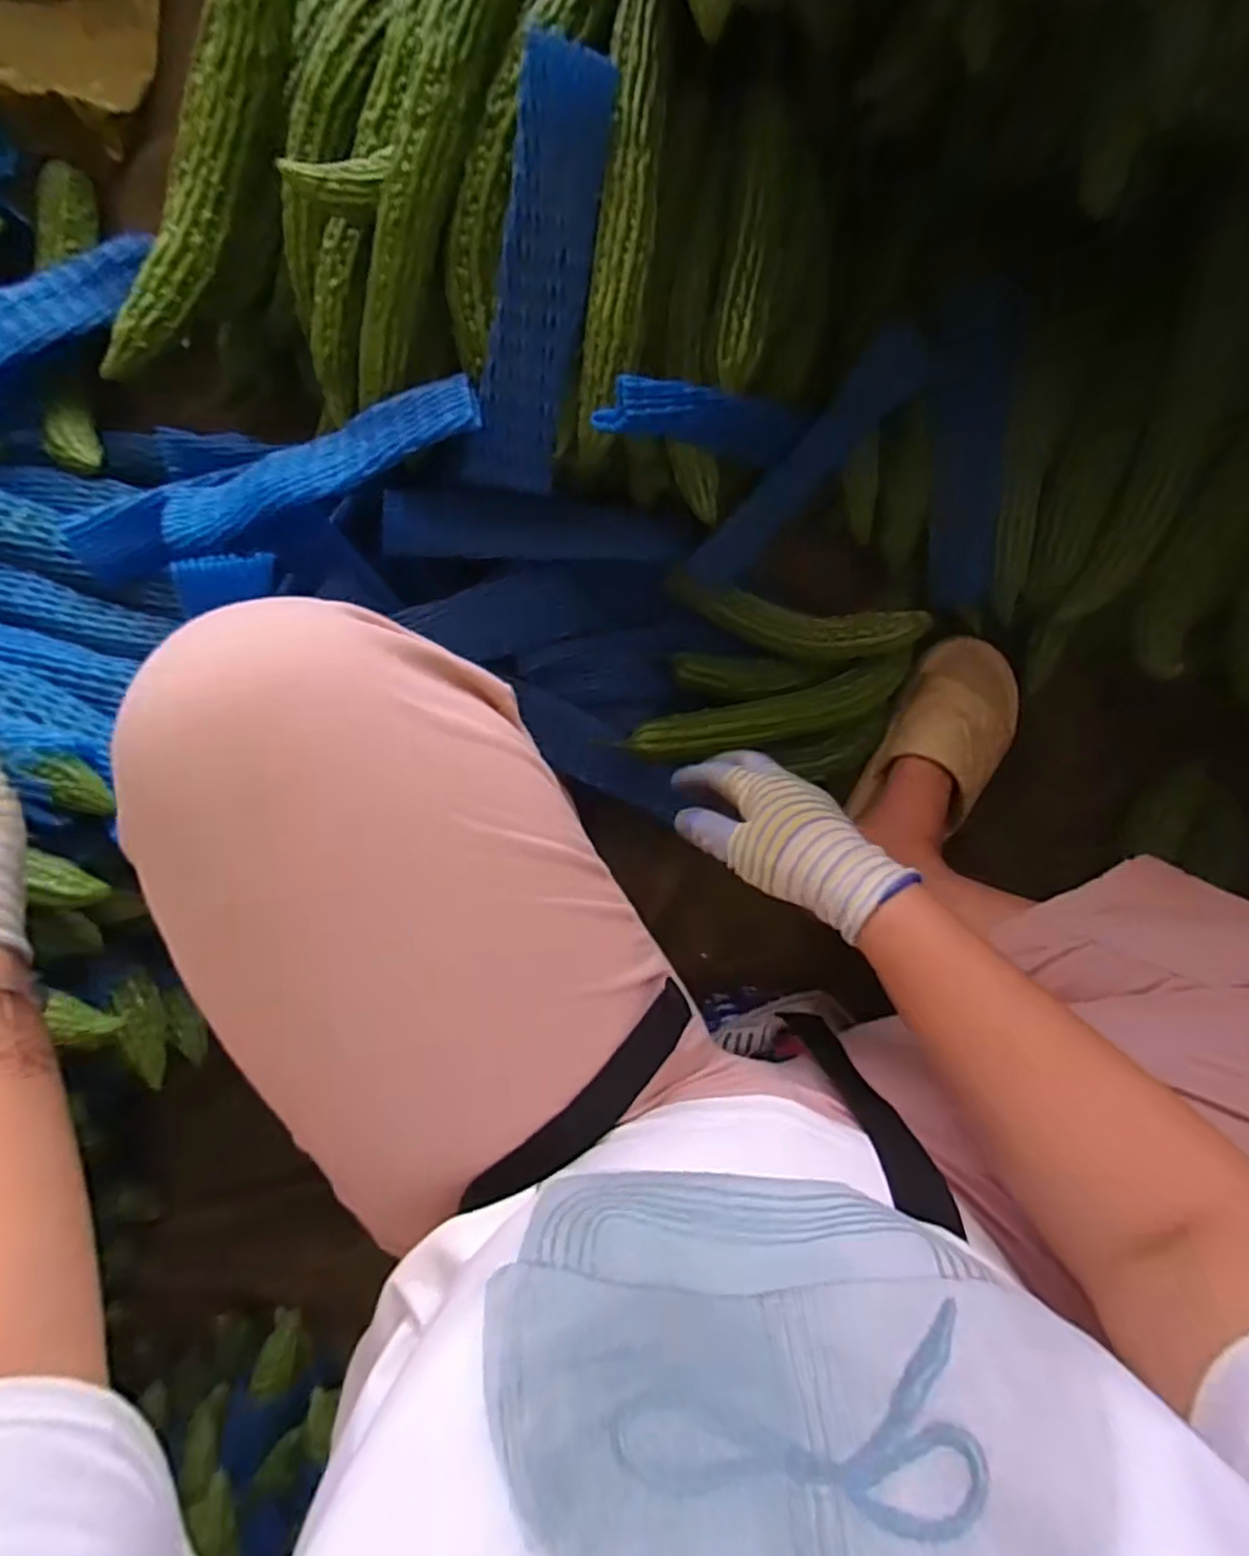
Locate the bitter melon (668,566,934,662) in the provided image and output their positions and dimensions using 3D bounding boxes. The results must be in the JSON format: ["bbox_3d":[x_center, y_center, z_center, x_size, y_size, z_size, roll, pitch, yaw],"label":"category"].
[{"bbox_3d":[0.132,-0.130,0.585,0.204,0.037,0.054,11,94,1],"label":"bitter melon"}]

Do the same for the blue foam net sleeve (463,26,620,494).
[{"bbox_3d":[-0.053,-0.309,0.461,0.057,0.017,0.235,15,115,1],"label":"blue foam net sleeve"}]

